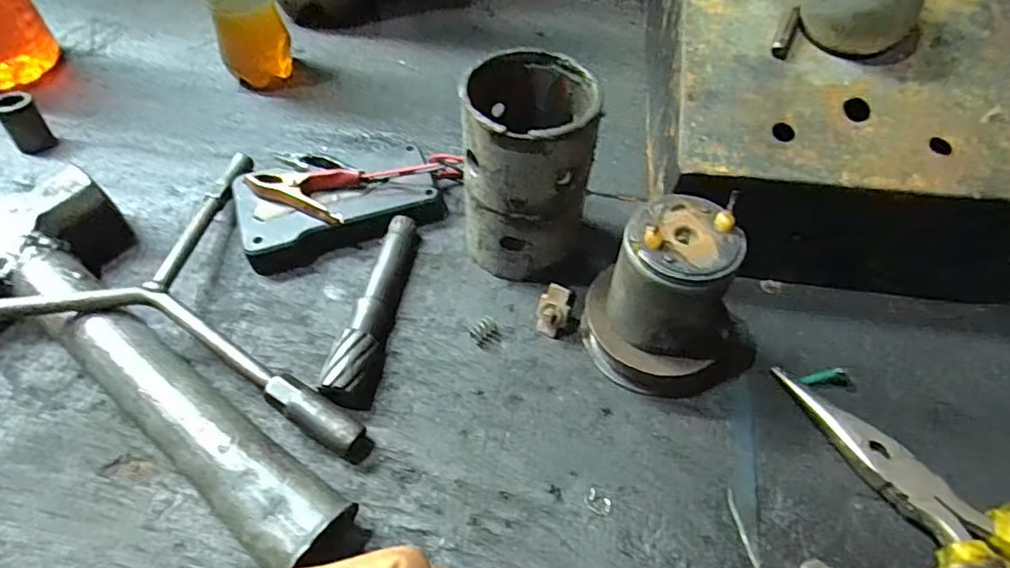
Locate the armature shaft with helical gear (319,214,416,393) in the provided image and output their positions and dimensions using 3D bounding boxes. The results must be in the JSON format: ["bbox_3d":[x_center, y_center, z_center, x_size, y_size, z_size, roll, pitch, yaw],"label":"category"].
[{"bbox_3d":[-0.069,0.009,0.318,0.019,0.020,0.117,9,53,7],"label":"armature shaft with helical gear"}]

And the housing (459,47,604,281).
[{"bbox_3d":[0.012,-0.061,0.317,0.062,0.110,0.072,3,52,1],"label":"housing"}]

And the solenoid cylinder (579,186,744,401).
[{"bbox_3d":[0.073,0.009,0.279,0.059,0.086,0.060,-6,52,-6],"label":"solenoid cylinder"}]

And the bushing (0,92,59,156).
[{"bbox_3d":[-0.326,-0.109,0.395,0.022,0.037,0.022,-31,58,-22],"label":"bushing"}]

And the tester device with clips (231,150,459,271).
[{"bbox_3d":[-0.094,-0.055,0.360,0.133,0.033,0.070,-22,55,-17],"label":"tester device with clips"}]

